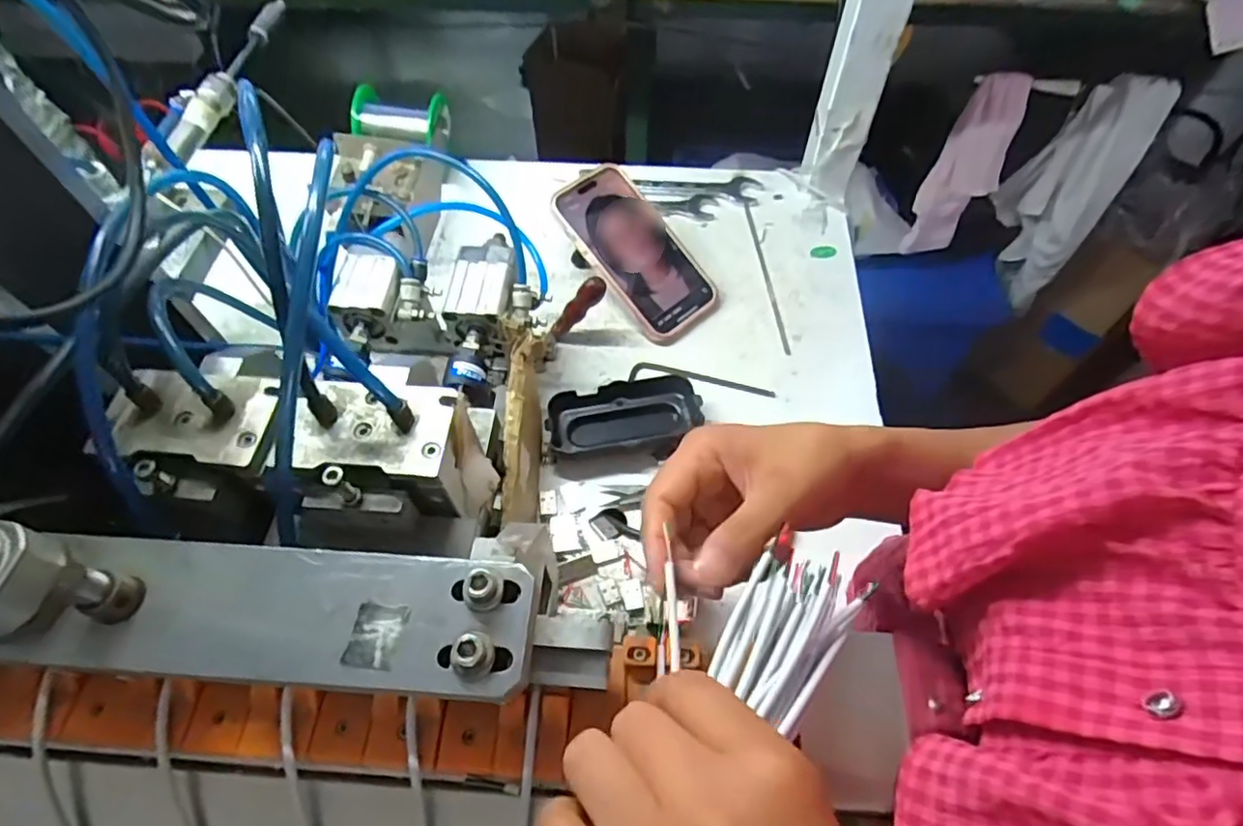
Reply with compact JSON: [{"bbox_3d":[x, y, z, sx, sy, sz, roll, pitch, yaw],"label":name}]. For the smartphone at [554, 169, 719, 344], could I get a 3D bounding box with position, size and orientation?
[{"bbox_3d":[0.011,-0.134,0.519,0.074,0.010,0.153,-38,91,-12],"label":"smartphone"}]

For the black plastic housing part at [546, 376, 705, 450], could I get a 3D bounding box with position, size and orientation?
[{"bbox_3d":[0.002,0.000,0.461,0.110,0.028,0.042,-5,58,-3],"label":"black plastic housing part"}]

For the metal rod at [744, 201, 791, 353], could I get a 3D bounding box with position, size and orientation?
[{"bbox_3d":[0.127,-0.125,0.554,0.008,0.007,0.179,-4,58,-3],"label":"metal rod"}]

